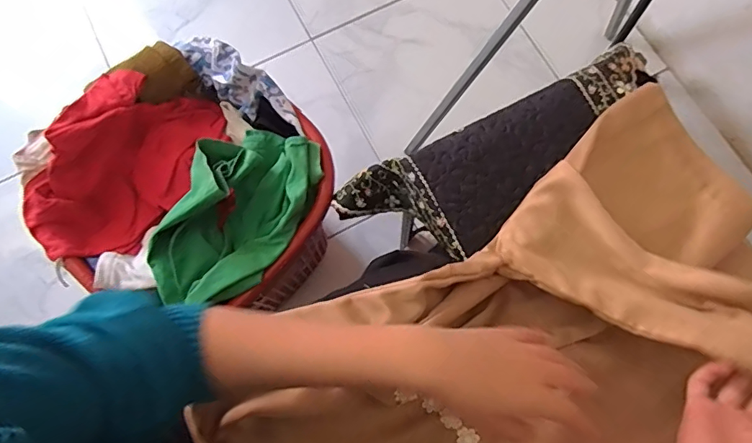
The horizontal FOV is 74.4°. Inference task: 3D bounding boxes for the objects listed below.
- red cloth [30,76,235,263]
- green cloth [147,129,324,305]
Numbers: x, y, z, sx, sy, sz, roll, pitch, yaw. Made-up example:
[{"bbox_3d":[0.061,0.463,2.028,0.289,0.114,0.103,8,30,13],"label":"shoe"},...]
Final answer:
[{"bbox_3d":[-0.392,-0.089,0.759,0.182,0.087,0.313,30,77,9],"label":"red cloth"},{"bbox_3d":[-0.200,-0.011,0.711,0.180,0.103,0.271,23,76,8],"label":"green cloth"}]

